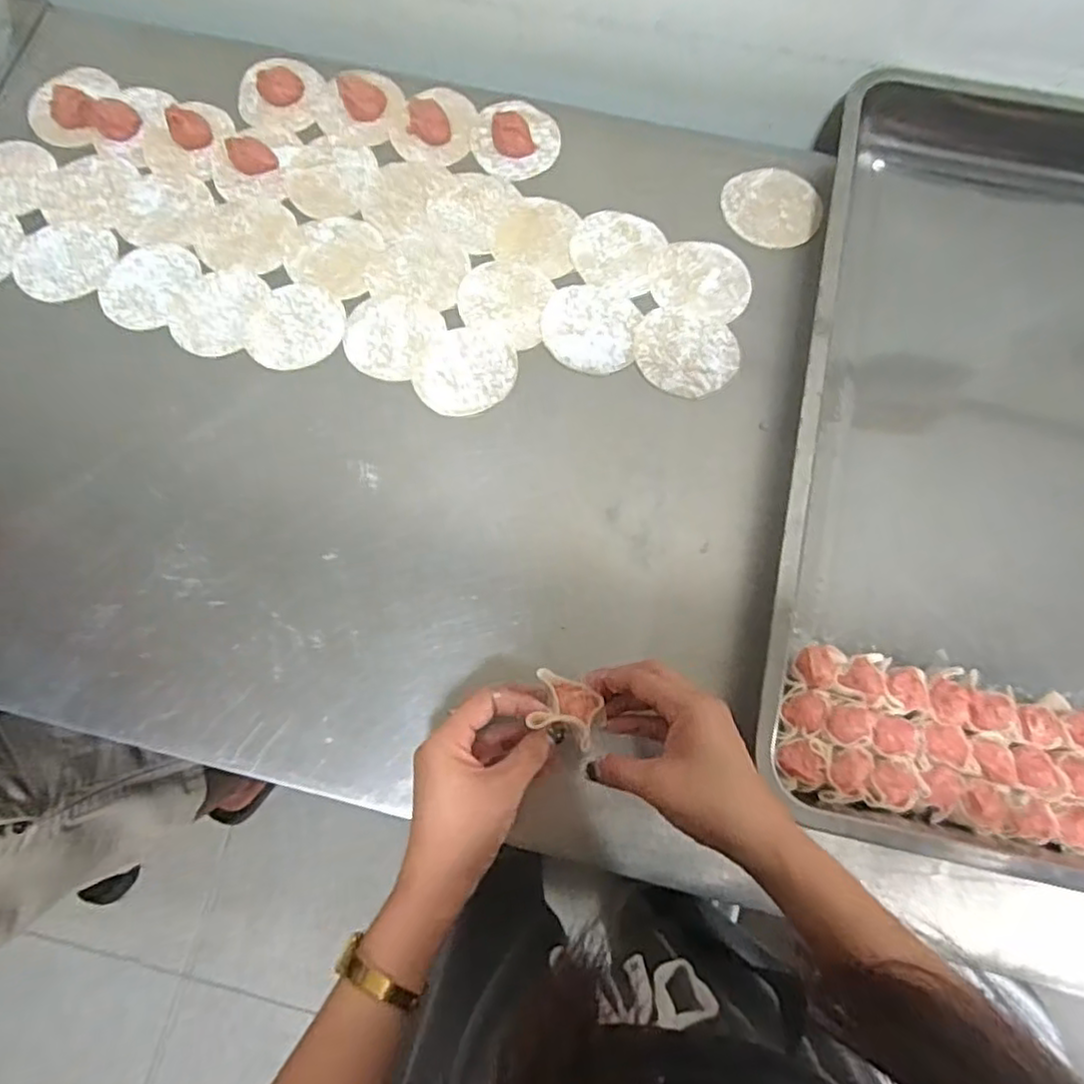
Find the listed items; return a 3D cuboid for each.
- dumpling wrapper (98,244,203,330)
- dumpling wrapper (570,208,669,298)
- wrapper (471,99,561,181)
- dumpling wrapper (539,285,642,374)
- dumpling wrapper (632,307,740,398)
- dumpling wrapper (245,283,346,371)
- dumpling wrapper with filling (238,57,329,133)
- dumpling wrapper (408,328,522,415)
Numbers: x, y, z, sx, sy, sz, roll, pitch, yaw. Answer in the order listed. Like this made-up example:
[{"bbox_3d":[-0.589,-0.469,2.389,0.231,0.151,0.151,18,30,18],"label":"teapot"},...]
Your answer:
[{"bbox_3d":[-0.326,-0.214,0.566,0.070,0.004,0.081,26,77,7],"label":"dumpling wrapper"},{"bbox_3d":[0.062,-0.244,0.571,0.072,0.004,0.076,0,75,0],"label":"dumpling wrapper"},{"bbox_3d":[-0.023,-0.357,0.595,0.074,0.019,0.083,-10,75,-2],"label":"wrapper"},{"bbox_3d":[0.038,-0.173,0.553,0.076,0.004,0.076,0,75,0],"label":"dumpling wrapper"},{"bbox_3d":[0.114,-0.153,0.548,0.083,0.004,0.074,21,76,6],"label":"dumpling wrapper"},{"bbox_3d":[-0.200,-0.175,0.556,0.075,0.004,0.077,1,74,-2],"label":"dumpling wrapper"},{"bbox_3d":[-0.231,-0.401,0.612,0.075,0.009,0.074,0,75,0],"label":"dumpling wrapper with filling"},{"bbox_3d":[-0.061,-0.137,0.542,0.081,0.004,0.073,-11,75,-2],"label":"dumpling wrapper"}]

